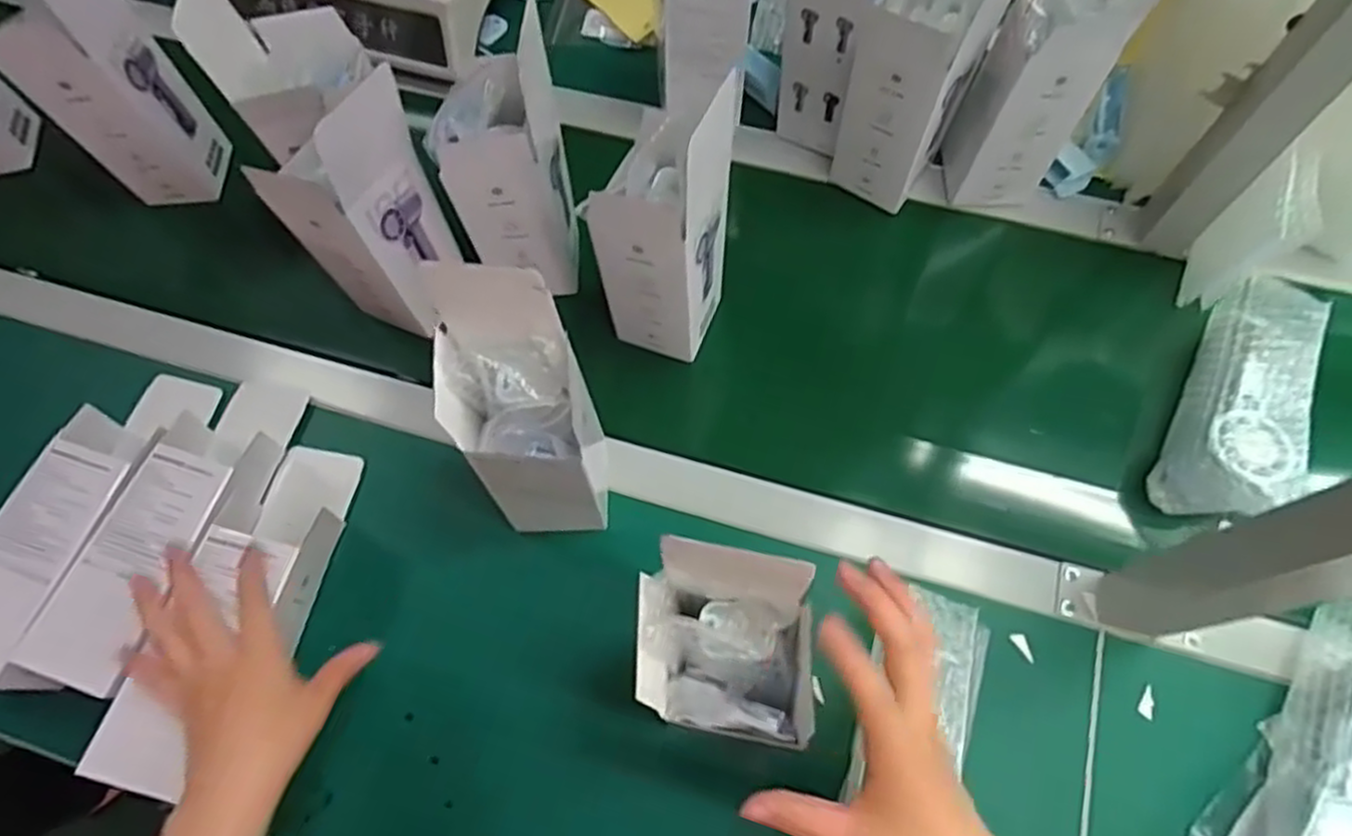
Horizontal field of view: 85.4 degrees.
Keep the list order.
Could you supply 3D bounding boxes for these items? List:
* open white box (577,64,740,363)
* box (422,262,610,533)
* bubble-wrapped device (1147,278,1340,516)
[{"bbox_3d":[-0.009,-0.134,0.534,0.081,0.229,0.068,14,70,8],"label":"open white box"},{"bbox_3d":[-0.089,0.007,0.485,0.086,0.230,0.088,-2,68,3],"label":"box"},{"bbox_3d":[0.435,-0.008,0.558,0.078,0.063,0.190,27,72,13],"label":"bubble-wrapped device"}]

